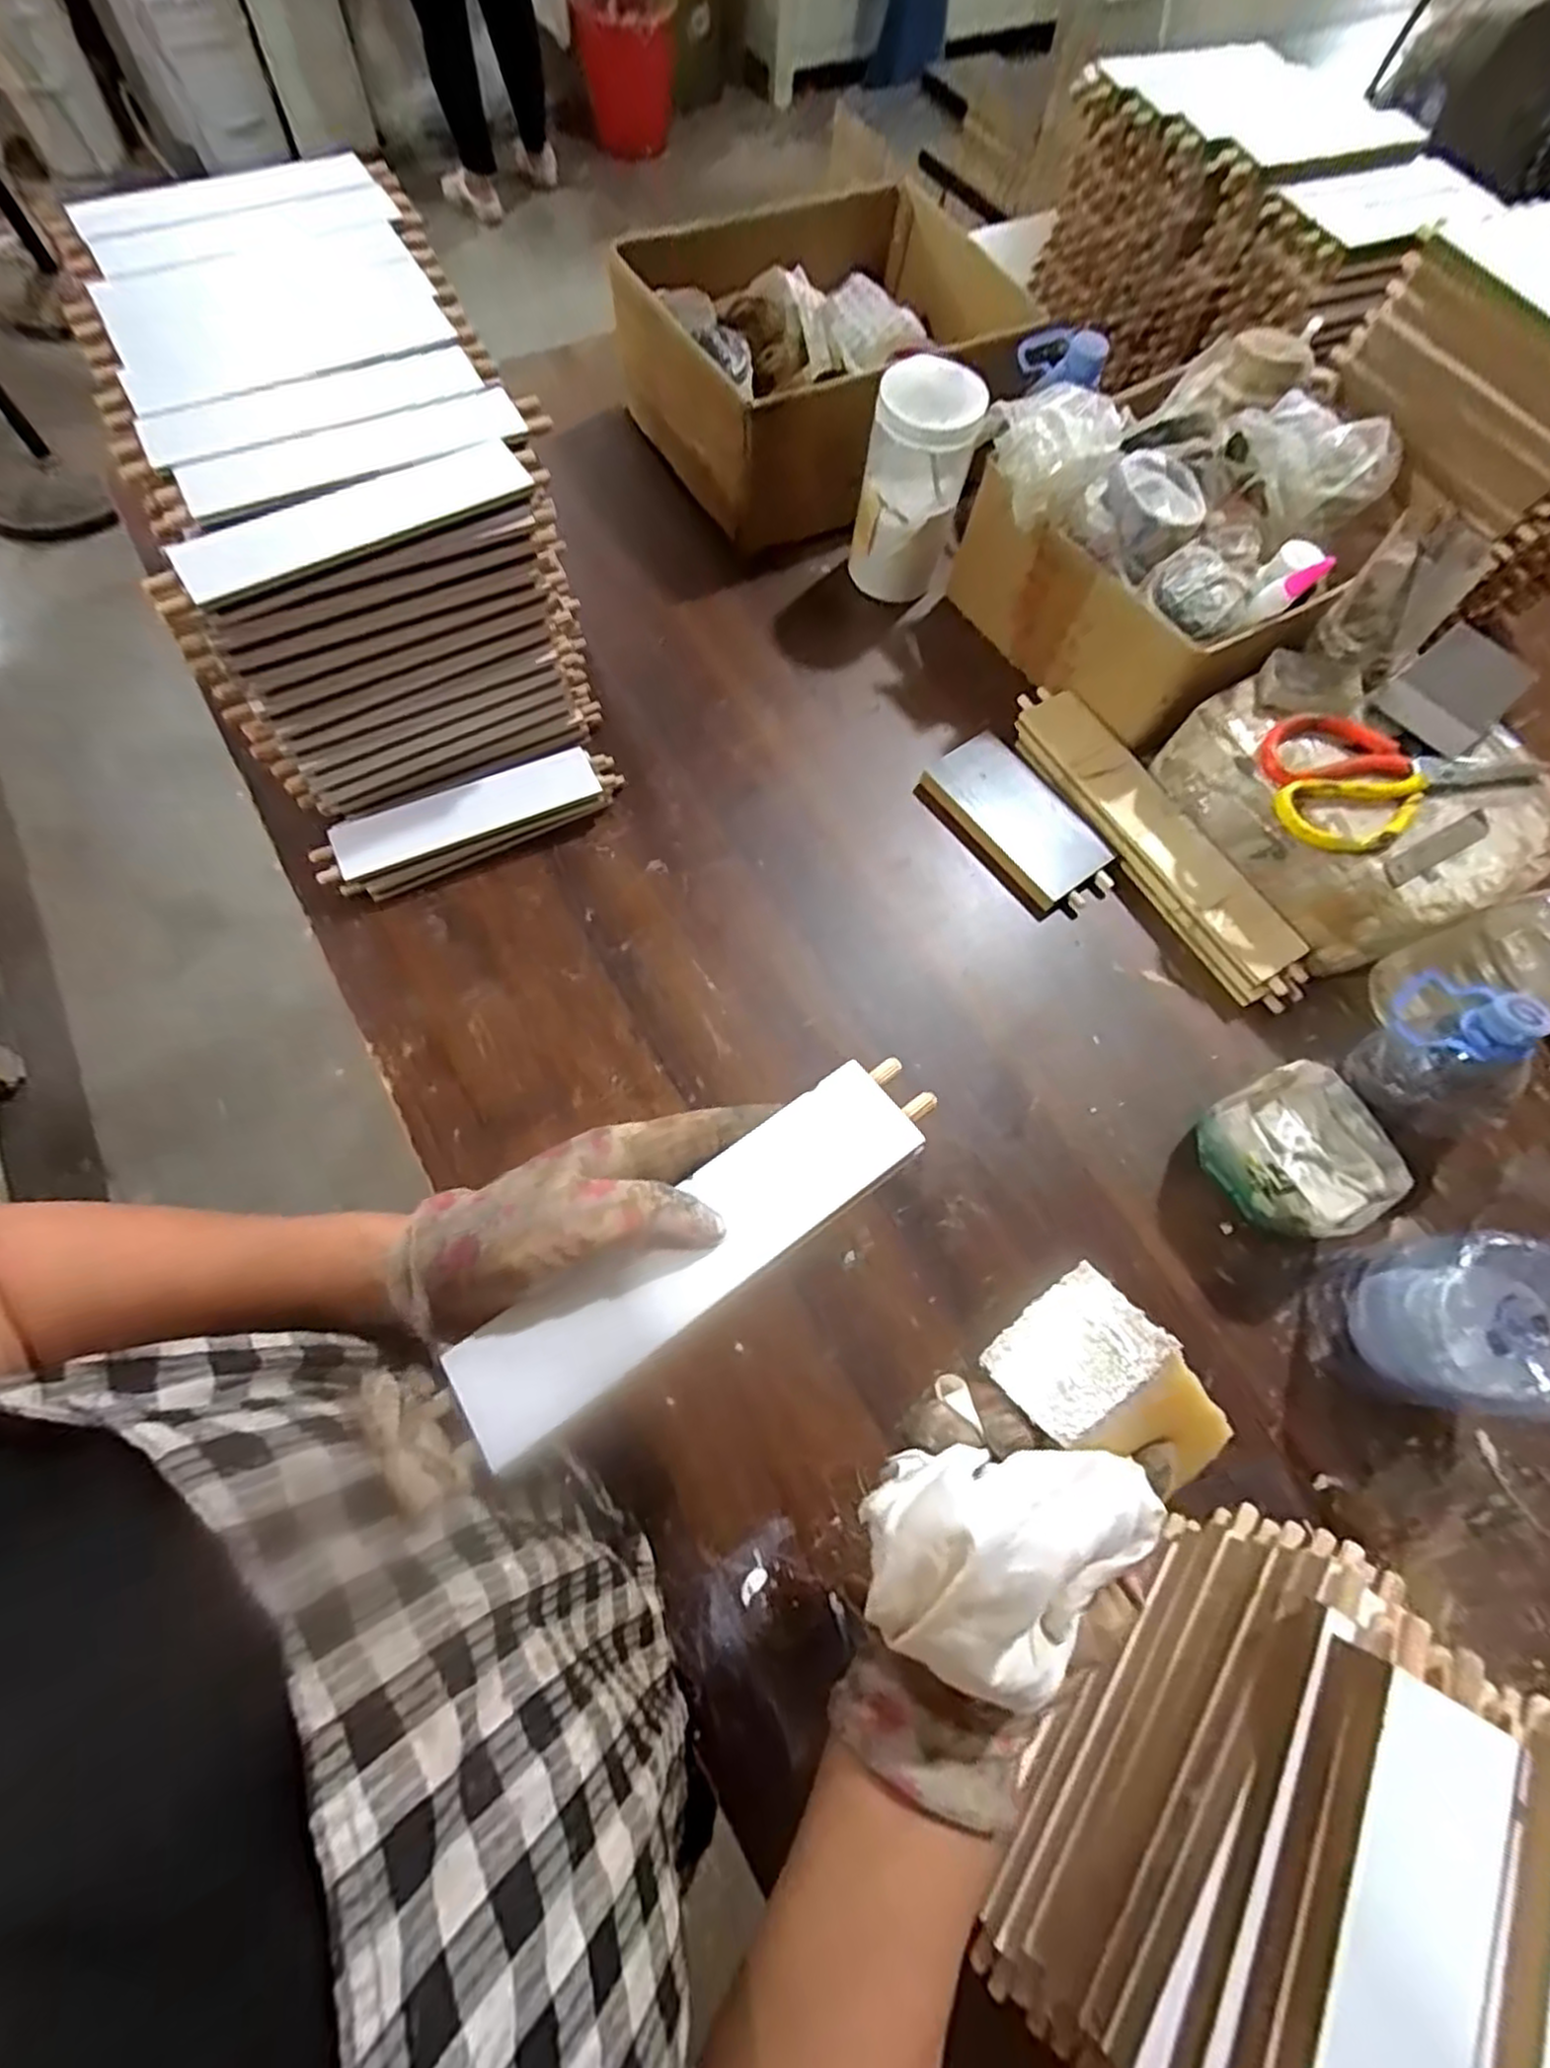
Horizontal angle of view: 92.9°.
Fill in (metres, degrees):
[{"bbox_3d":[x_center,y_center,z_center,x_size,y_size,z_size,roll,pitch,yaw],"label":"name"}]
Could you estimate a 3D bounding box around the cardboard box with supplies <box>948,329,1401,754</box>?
[{"bbox_3d":[0.345,-0.409,0.614,0.292,0.162,0.285,-40,76,-16],"label":"cardboard box with supplies"}]

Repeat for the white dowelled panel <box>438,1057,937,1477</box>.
[{"bbox_3d":[-0.025,0.079,0.283,0.202,0.010,0.047,-35,75,-12],"label":"white dowelled panel"}]

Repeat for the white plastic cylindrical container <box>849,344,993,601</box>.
[{"bbox_3d":[0.117,-0.466,0.632,0.085,0.155,0.083,13,69,2],"label":"white plastic cylindrical container"}]

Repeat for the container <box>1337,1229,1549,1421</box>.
[{"bbox_3d":[0.409,0.175,0.444,0.090,0.102,0.094,1,69,-2],"label":"container"}]

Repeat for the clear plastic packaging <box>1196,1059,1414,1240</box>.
[{"bbox_3d":[0.342,0.082,0.492,0.089,0.064,0.103,-28,73,-12],"label":"clear plastic packaging"}]

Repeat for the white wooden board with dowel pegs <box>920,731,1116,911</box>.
[{"bbox_3d":[0.205,-0.176,0.609,0.081,0.015,0.165,-36,75,-15],"label":"white wooden board with dowel pegs"}]

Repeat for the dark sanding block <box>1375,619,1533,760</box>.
[{"bbox_3d":[0.495,-0.252,0.534,0.091,0.021,0.069,-40,77,-16],"label":"dark sanding block"}]

